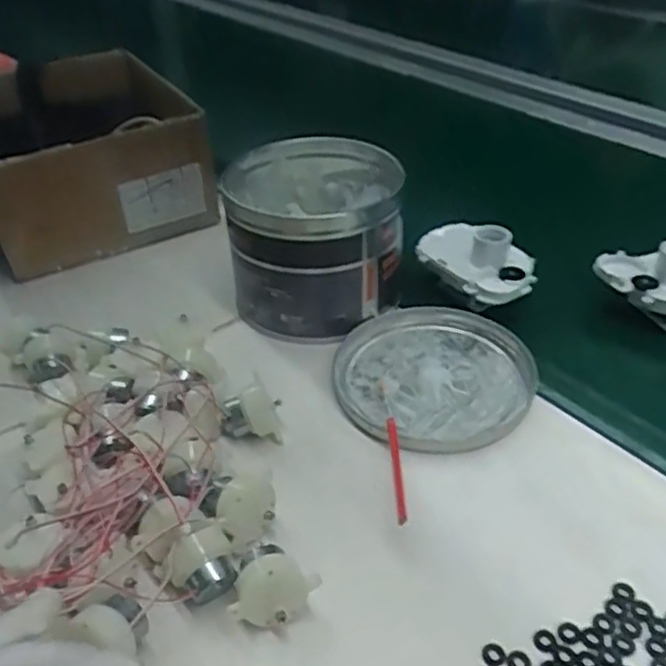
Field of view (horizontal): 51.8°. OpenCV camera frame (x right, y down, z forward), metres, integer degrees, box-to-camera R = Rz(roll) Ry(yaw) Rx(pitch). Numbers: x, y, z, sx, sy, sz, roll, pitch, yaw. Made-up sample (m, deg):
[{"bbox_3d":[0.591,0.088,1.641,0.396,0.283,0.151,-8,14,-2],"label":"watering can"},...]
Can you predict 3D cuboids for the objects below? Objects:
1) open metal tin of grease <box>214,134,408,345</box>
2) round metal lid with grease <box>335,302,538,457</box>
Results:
[{"bbox_3d":[-0.016,-0.072,0.522,0.125,0.108,0.136,-5,38,-4],"label":"open metal tin of grease"},{"bbox_3d":[0.070,0.027,0.466,0.138,0.017,0.128,-1,38,1],"label":"round metal lid with grease"}]

